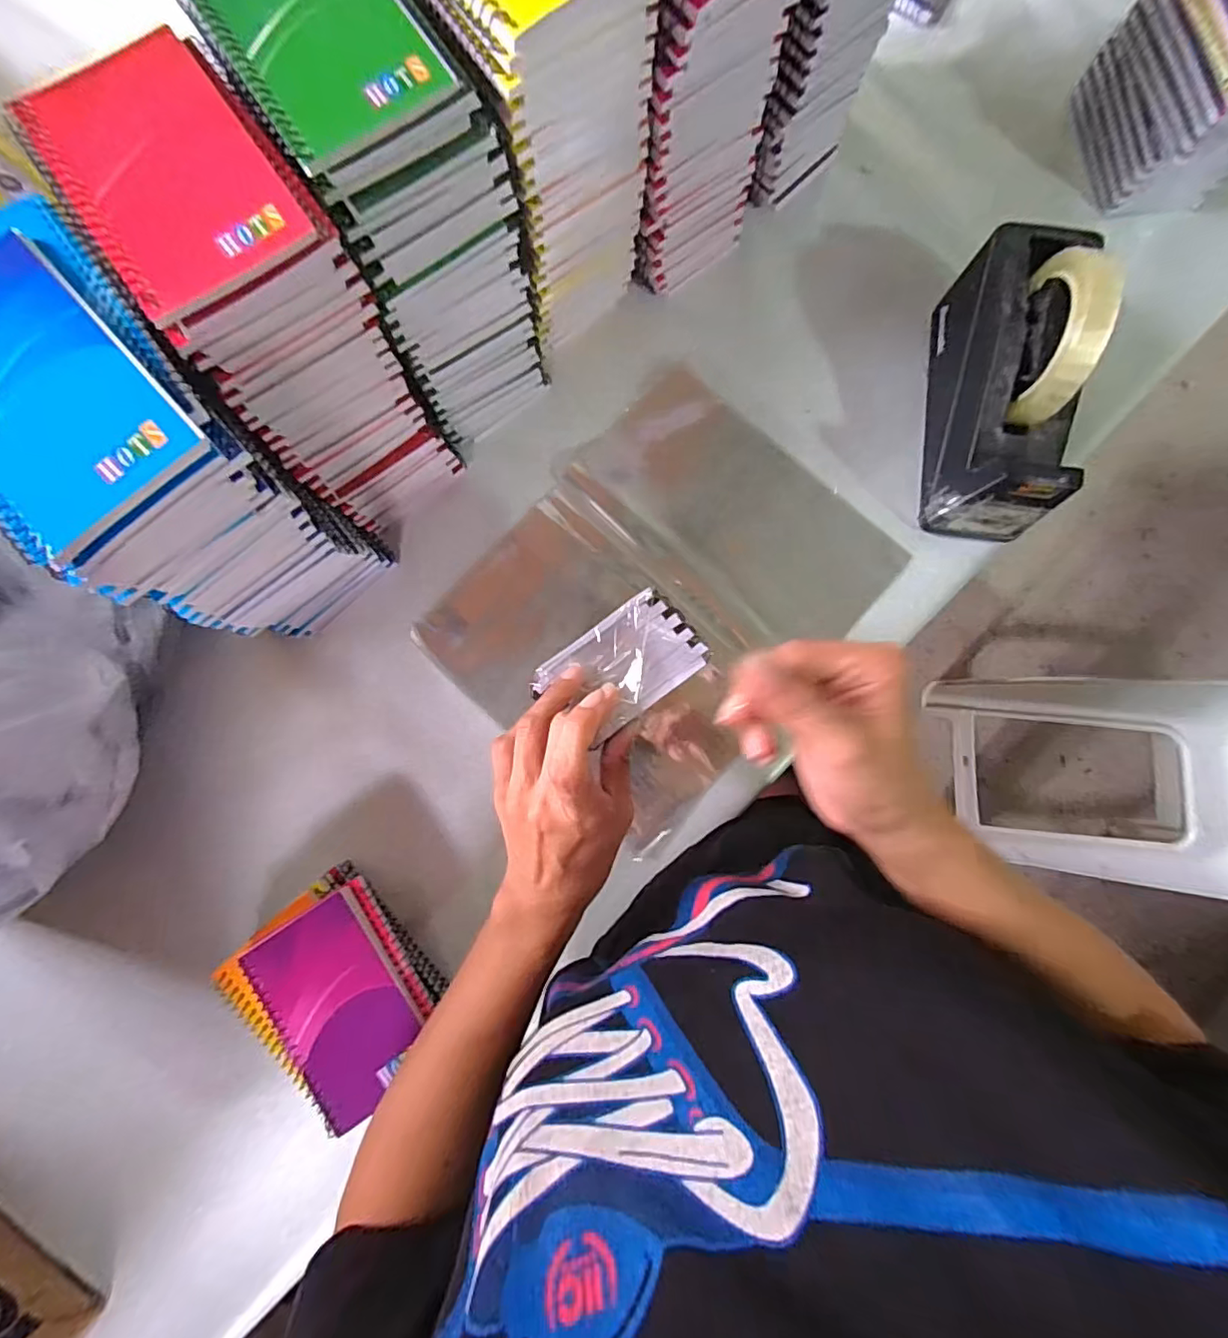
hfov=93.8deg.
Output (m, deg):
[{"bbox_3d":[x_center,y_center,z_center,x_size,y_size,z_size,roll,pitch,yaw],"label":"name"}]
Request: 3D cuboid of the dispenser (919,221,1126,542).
[{"bbox_3d":[0.294,-0.211,0.420,0.077,0.127,0.203,6,84,-1],"label":"dispenser"}]

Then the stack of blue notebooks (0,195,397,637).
[{"bbox_3d":[-0.252,-0.114,0.345,0.103,0.228,0.151,-41,87,-5],"label":"stack of blue notebooks"}]

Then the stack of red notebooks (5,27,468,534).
[{"bbox_3d":[-0.196,-0.201,0.360,0.093,0.220,0.145,-36,86,-5],"label":"stack of red notebooks"}]

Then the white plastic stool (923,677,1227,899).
[{"bbox_3d":[0.858,0.183,0.967,0.348,0.562,0.330,5,84,-1],"label":"white plastic stool"}]

